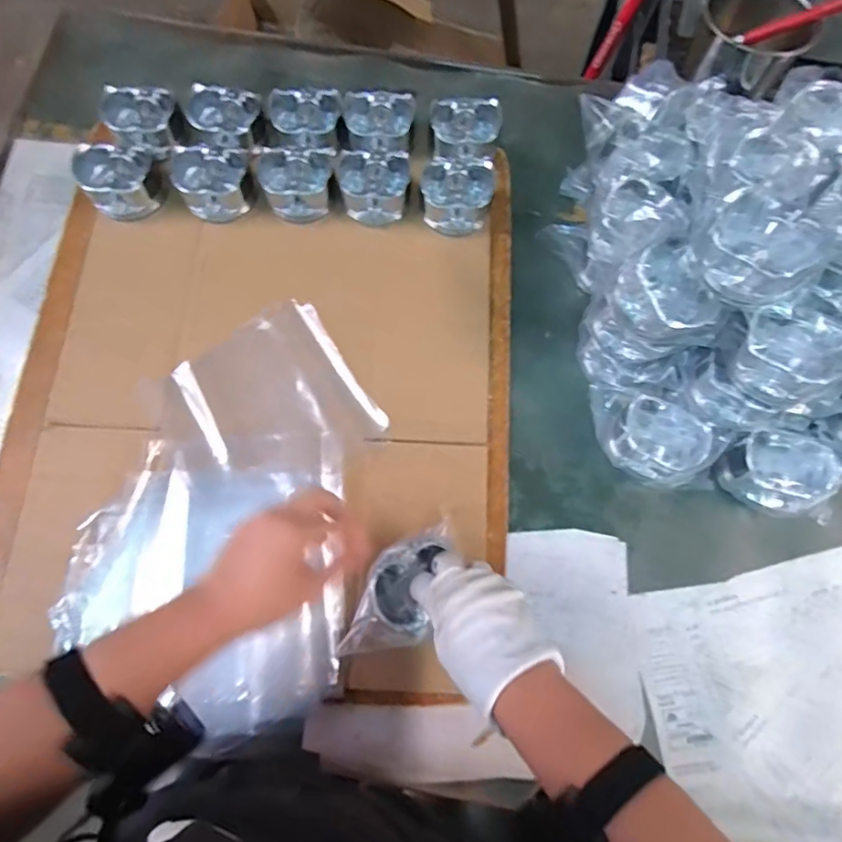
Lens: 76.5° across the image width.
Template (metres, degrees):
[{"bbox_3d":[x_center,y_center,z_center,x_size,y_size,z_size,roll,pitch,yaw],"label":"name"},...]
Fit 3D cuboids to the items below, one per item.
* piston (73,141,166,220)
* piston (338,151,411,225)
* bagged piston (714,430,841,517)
[{"bbox_3d":[-0.336,-0.269,0.599,0.076,0.051,0.075,0,74,0],"label":"piston"},{"bbox_3d":[-0.051,-0.265,0.609,0.080,0.045,0.070,1,74,0],"label":"piston"},{"bbox_3d":[0.348,0.049,0.525,0.093,0.049,0.072,15,75,4],"label":"bagged piston"}]

